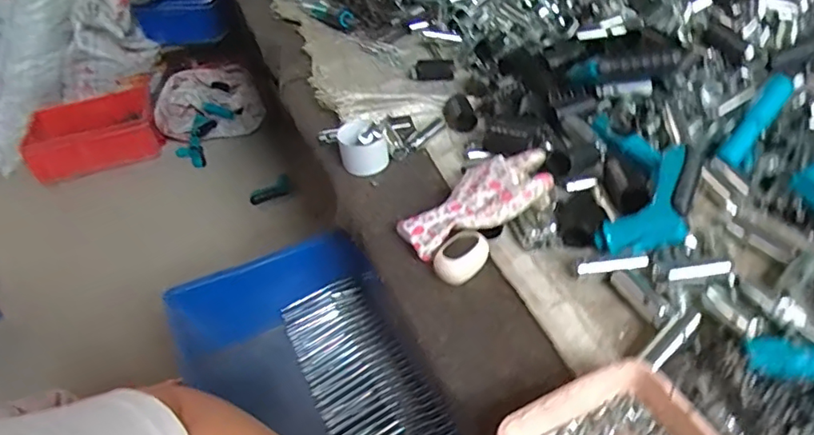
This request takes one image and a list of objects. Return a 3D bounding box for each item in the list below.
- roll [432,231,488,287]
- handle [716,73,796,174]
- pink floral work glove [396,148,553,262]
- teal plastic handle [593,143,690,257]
[{"bbox_3d":[0.058,0.043,0.610,0.064,0.033,0.037,-36,47,-29],"label":"roll"},{"bbox_3d":[0.428,-0.116,0.702,0.036,0.023,0.134,31,84,37],"label":"handle"},{"bbox_3d":[0.077,-0.021,0.647,0.179,0.021,0.089,-31,43,-6],"label":"pink floral work glove"},{"bbox_3d":[0.261,-0.009,0.596,0.073,0.027,0.135,33,87,38],"label":"teal plastic handle"}]

